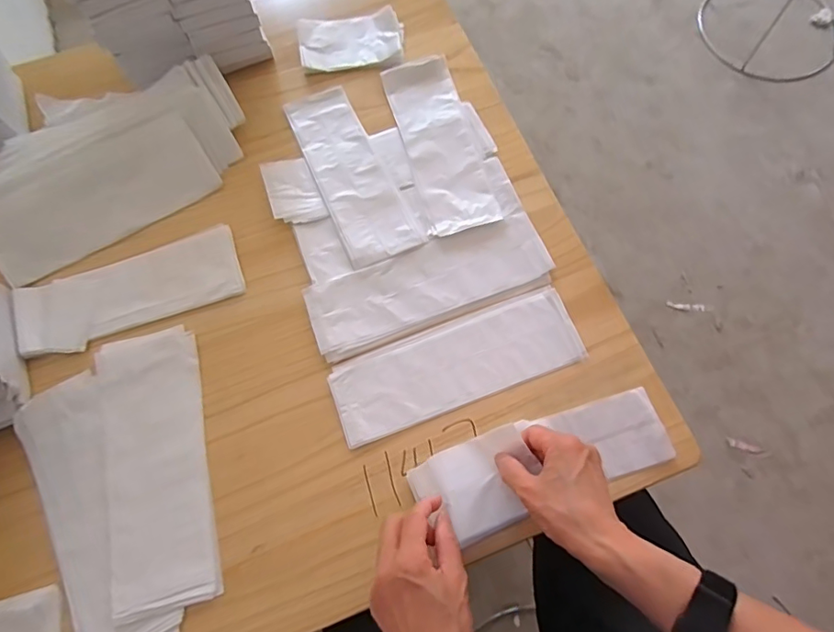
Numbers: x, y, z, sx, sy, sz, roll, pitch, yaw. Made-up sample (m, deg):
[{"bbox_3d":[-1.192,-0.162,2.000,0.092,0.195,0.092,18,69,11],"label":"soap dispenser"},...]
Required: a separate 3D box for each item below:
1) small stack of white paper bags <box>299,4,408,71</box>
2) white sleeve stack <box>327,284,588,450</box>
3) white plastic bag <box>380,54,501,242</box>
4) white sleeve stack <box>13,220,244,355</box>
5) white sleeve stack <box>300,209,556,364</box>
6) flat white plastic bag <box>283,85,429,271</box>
[{"bbox_3d":[-0.084,-0.356,0.670,0.134,0.019,0.077,-7,72,-2],"label":"small stack of white paper bags"},{"bbox_3d":[0.040,0.047,0.525,0.252,0.004,0.084,-20,73,-6],"label":"white sleeve stack"},{"bbox_3d":[0.027,-0.209,0.620,0.084,0.008,0.242,-14,73,-5],"label":"white plastic bag"},{"bbox_3d":[-0.308,-0.026,0.558,0.229,0.010,0.087,-22,73,-7],"label":"white sleeve stack"},{"bbox_3d":[0.014,-0.036,0.561,0.264,0.009,0.090,-20,73,-6],"label":"white sleeve stack"},{"bbox_3d":[-0.079,-0.173,0.609,0.085,0.006,0.244,-23,73,-7],"label":"flat white plastic bag"}]

